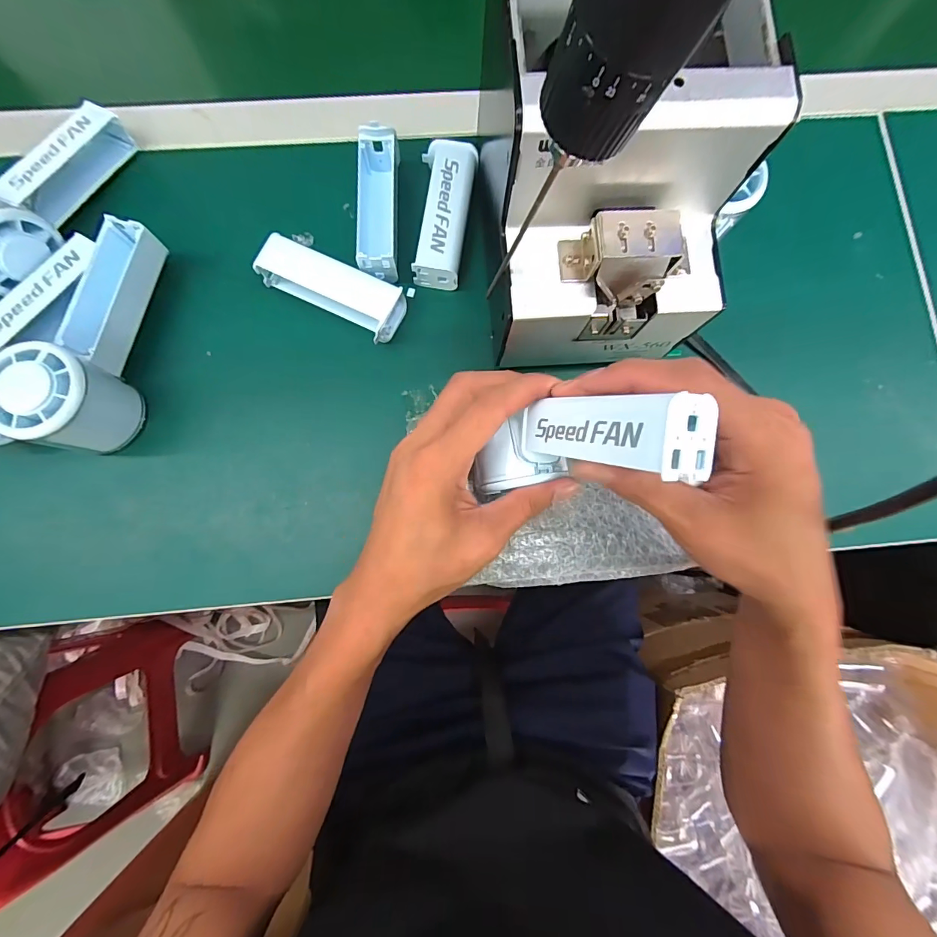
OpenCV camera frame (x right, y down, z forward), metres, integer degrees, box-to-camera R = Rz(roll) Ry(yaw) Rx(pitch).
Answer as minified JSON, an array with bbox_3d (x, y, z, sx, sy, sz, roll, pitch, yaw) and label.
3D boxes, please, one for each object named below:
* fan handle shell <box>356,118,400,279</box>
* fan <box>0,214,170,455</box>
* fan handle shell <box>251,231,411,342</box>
[{"bbox_3d":[-0.066,-0.191,0.312,0.026,0.034,0.101,0,82,-2],"label":"fan handle shell"},{"bbox_3d":[-0.244,-0.087,0.274,0.048,0.056,0.148,6,82,-1],"label":"fan"},{"bbox_3d":[-0.096,-0.129,0.304,0.100,0.025,0.040,28,82,2],"label":"fan handle shell"}]

